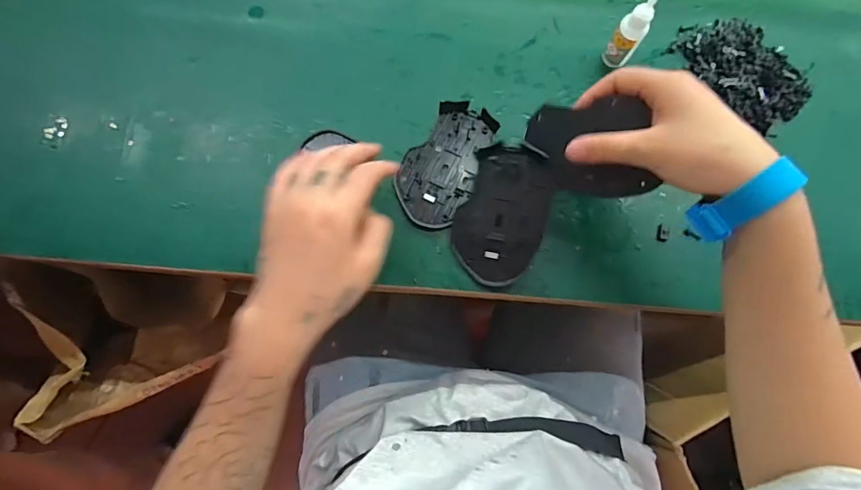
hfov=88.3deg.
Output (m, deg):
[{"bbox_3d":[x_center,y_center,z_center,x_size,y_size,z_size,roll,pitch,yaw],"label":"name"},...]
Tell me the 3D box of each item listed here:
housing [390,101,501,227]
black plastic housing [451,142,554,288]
[{"bbox_3d":[0.011,-0.074,0.395,0.066,0.013,0.115,22,78,4],"label":"housing"},{"bbox_3d":[0.059,-0.024,0.376,0.074,0.024,0.113,8,83,7],"label":"black plastic housing"}]

